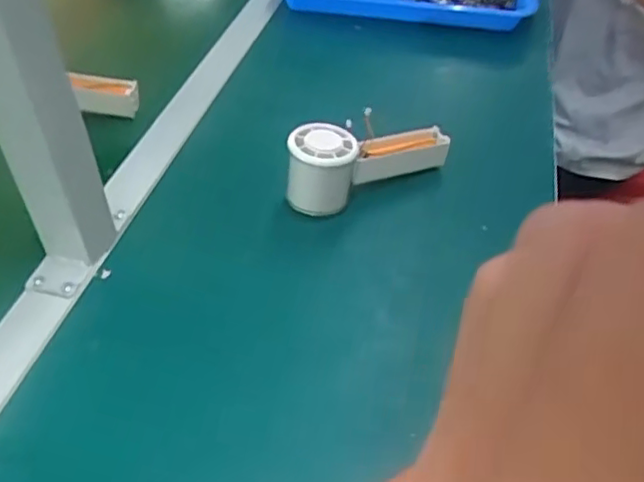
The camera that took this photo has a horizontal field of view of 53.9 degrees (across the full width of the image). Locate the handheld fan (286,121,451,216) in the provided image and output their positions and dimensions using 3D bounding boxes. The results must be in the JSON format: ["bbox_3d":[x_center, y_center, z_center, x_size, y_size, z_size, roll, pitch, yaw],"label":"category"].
[{"bbox_3d":[0.041,-0.074,0.554,0.152,0.062,0.053,-24,49,-23],"label":"handheld fan"}]

